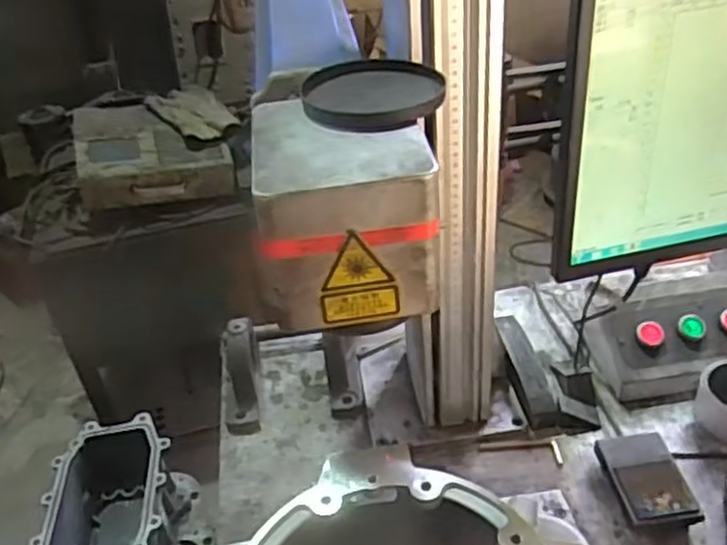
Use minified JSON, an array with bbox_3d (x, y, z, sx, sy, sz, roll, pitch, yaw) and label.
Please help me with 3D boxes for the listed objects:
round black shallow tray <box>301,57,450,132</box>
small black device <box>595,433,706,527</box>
[{"bbox_3d":[0.006,-0.111,0.450,0.086,0.010,0.081,-4,37,3],"label":"round black shallow tray"},{"bbox_3d":[0.276,0.201,0.711,0.068,0.021,0.100,-7,37,-2],"label":"small black device"}]

